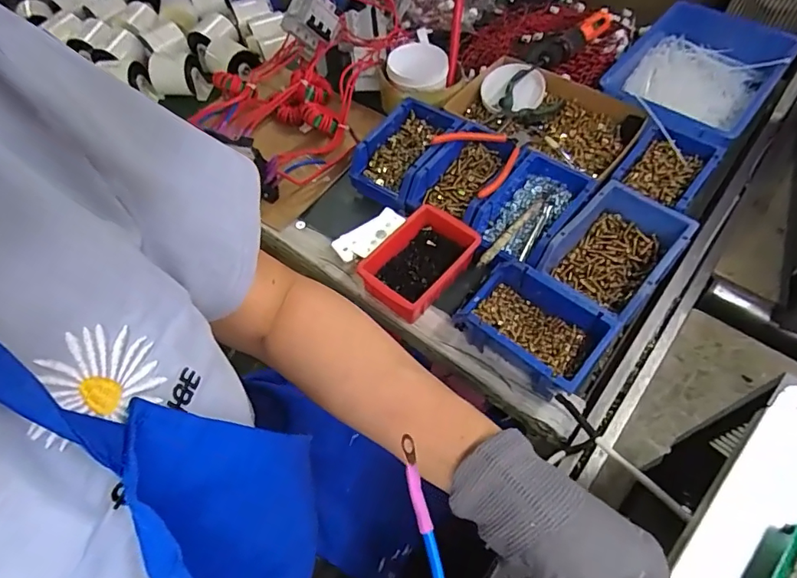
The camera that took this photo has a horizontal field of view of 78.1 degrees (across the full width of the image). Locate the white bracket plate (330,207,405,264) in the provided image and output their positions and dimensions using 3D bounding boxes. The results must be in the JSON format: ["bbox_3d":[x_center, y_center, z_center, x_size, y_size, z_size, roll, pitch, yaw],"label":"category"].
[{"bbox_3d":[-0.040,-0.077,0.690,0.104,0.010,0.055,-36,52,-16],"label":"white bracket plate"}]

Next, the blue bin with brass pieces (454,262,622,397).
[{"bbox_3d":[0.155,0.046,0.579,0.158,0.080,0.106,38,68,23],"label":"blue bin with brass pieces"}]

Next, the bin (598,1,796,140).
[{"bbox_3d":[0.478,-0.347,0.791,0.224,0.085,0.270,35,67,22],"label":"bin"}]

